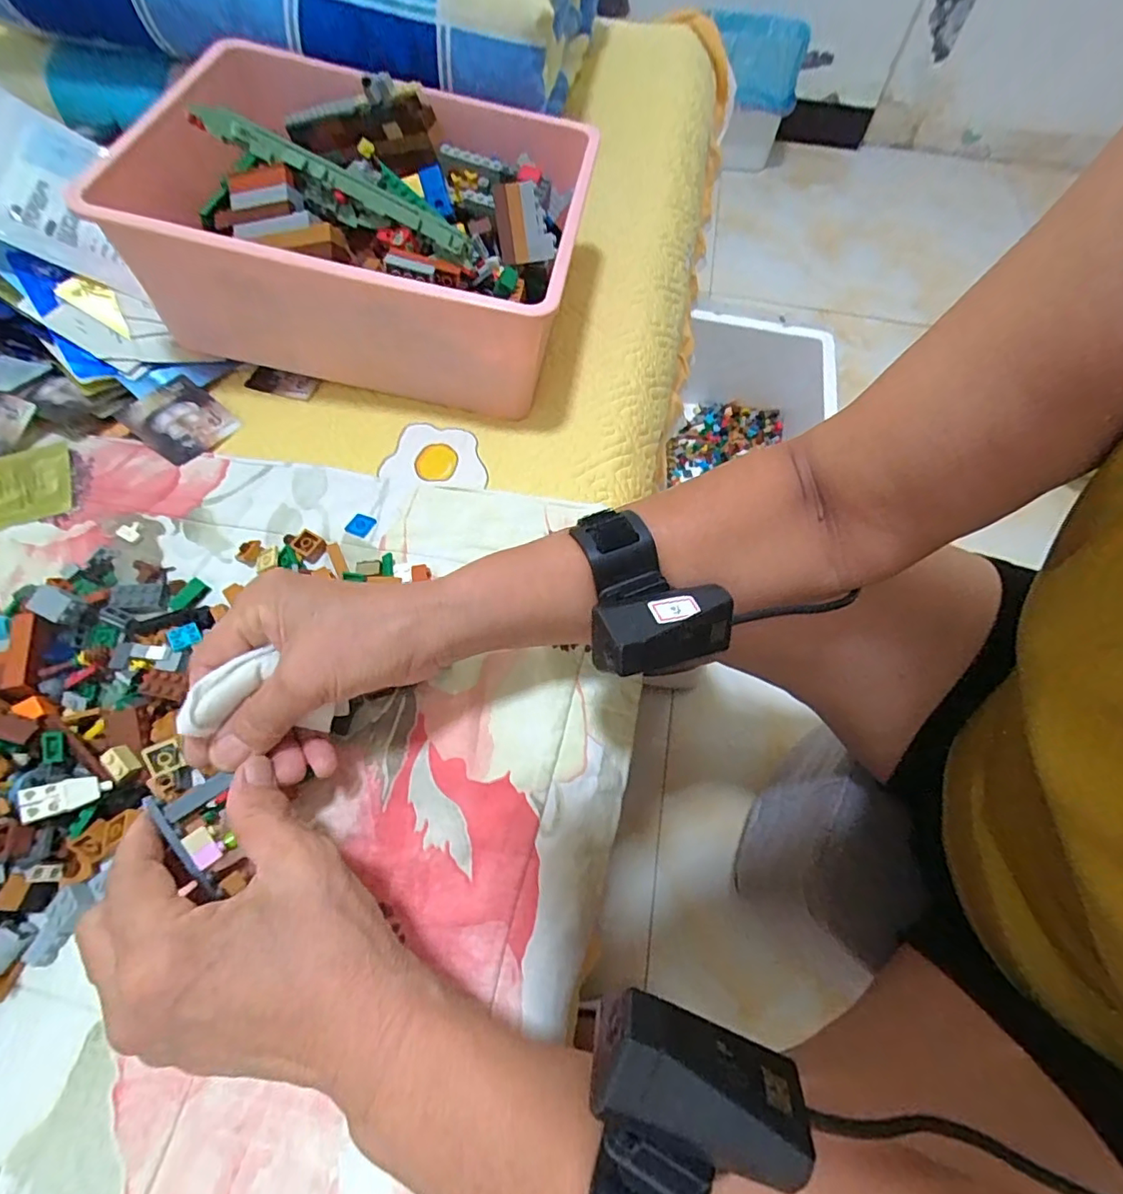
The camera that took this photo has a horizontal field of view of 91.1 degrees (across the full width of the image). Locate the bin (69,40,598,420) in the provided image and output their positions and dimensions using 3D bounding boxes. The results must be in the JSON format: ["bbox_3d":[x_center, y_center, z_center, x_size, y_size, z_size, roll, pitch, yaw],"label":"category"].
[{"bbox_3d":[-0.141,-0.288,0.436,0.302,0.135,0.242,9,63,3],"label":"bin"}]

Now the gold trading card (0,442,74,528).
[{"bbox_3d":[-0.386,-0.079,0.390,0.068,0.006,0.062,-20,65,-11],"label":"gold trading card"}]

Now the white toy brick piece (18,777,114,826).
[{"bbox_3d":[-0.252,0.101,0.281,0.035,0.007,0.015,-5,54,-50],"label":"white toy brick piece"}]

